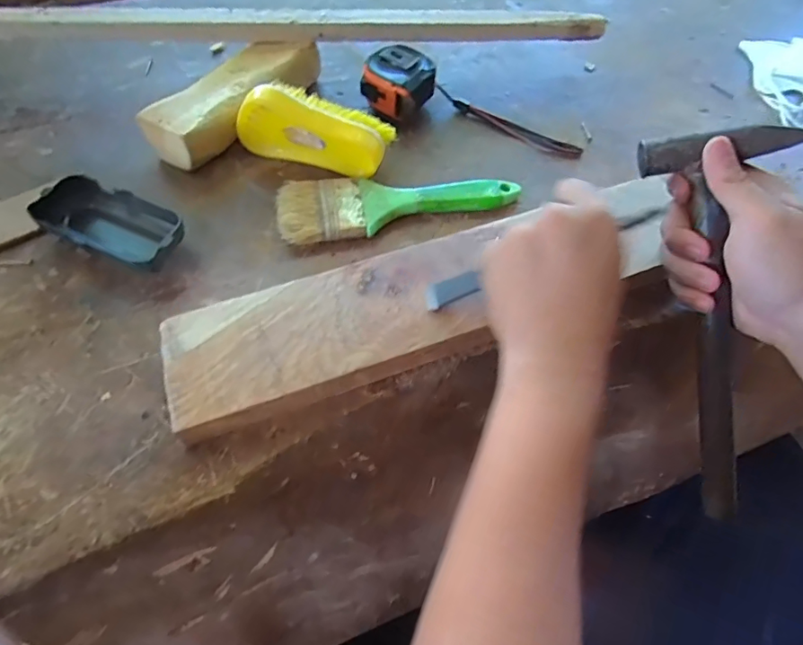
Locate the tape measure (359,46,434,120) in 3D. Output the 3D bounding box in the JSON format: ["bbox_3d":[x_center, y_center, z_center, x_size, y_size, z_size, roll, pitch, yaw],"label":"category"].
[{"bbox_3d":[0.001,-0.228,0.481,0.053,0.046,0.062,36,63,19],"label":"tape measure"}]

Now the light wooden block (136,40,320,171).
[{"bbox_3d":[-0.144,-0.206,0.461,0.055,0.043,0.178,32,62,18],"label":"light wooden block"}]

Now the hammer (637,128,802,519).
[{"bbox_3d":[0.214,0.003,0.334,0.087,0.033,0.252,-6,95,-5],"label":"hammer"}]

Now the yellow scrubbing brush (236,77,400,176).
[{"bbox_3d":[-0.073,-0.168,0.427,0.124,0.055,0.040,16,59,9],"label":"yellow scrubbing brush"}]

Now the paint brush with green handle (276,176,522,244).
[{"bbox_3d":[-0.002,-0.099,0.419,0.196,0.013,0.060,-7,58,-6],"label":"paint brush with green handle"}]

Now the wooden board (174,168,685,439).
[{"bbox_3d":[0.027,-0.022,0.356,0.366,0.033,0.088,-20,60,-13],"label":"wooden board"}]

